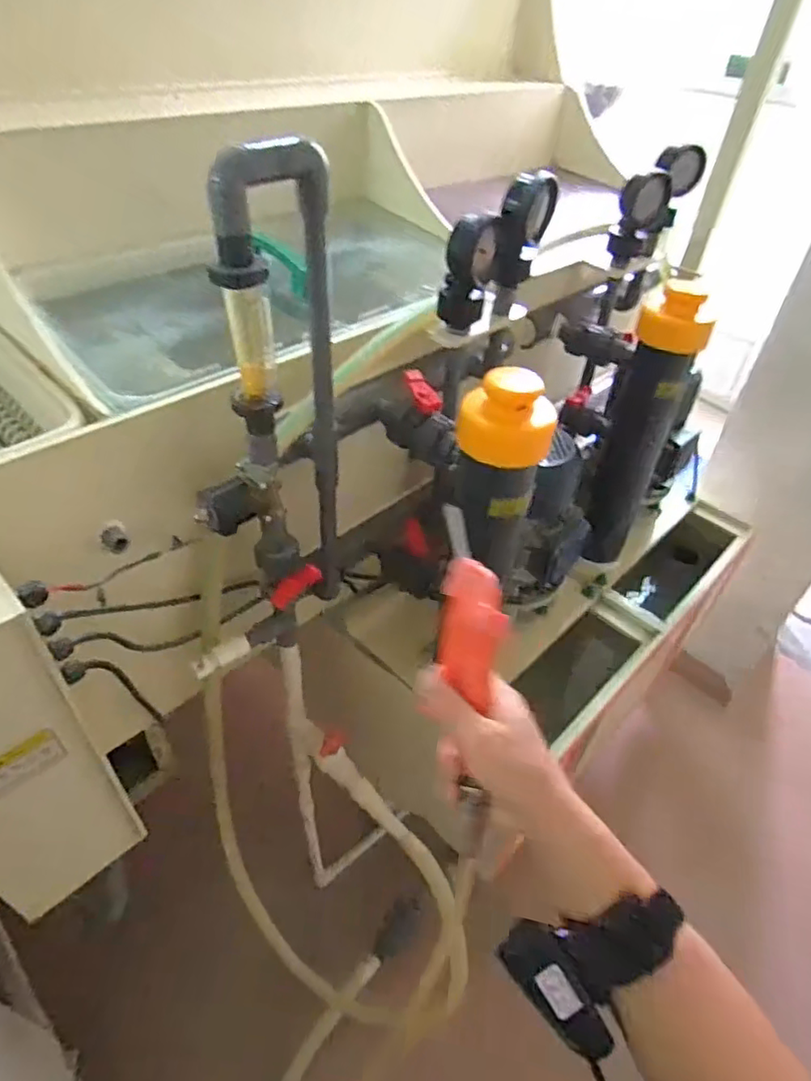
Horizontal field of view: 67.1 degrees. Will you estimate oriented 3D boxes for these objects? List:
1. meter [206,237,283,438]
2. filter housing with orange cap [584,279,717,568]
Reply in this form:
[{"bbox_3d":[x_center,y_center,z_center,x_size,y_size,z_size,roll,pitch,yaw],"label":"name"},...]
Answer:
[{"bbox_3d":[-0.142,-0.181,0.560,0.048,0.174,0.047,-6,43,-11],"label":"meter"},{"bbox_3d":[0.375,-0.167,0.997,0.099,0.457,0.094,19,45,16],"label":"filter housing with orange cap"}]

